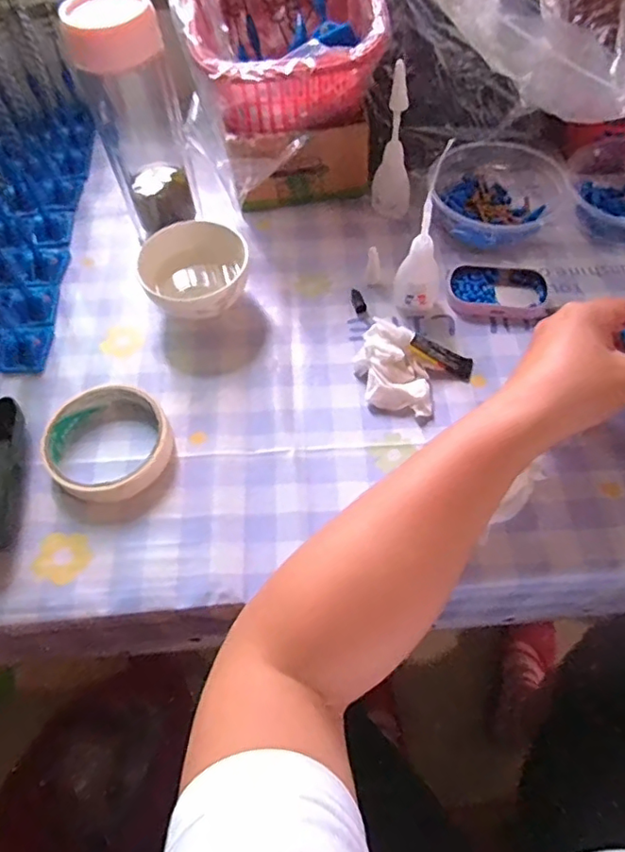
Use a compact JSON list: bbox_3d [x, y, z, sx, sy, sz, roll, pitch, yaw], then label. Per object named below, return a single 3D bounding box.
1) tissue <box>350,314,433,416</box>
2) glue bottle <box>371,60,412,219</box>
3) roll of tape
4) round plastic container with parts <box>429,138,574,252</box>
[{"bbox_3d":[0.061,-0.040,0.423,0.047,0.025,0.075,-15,60,-6],"label":"tissue"},{"bbox_3d":[0.071,-0.235,0.478,0.028,0.123,0.029,-8,59,-2],"label":"glue bottle"},{"bbox_3d":[-0.144,0.010,0.398,0.083,0.022,0.084,-1,59,2],"label":"roll of tape"},{"bbox_3d":[0.155,-0.203,0.499,0.108,0.043,0.097,34,66,20],"label":"round plastic container with parts"}]

